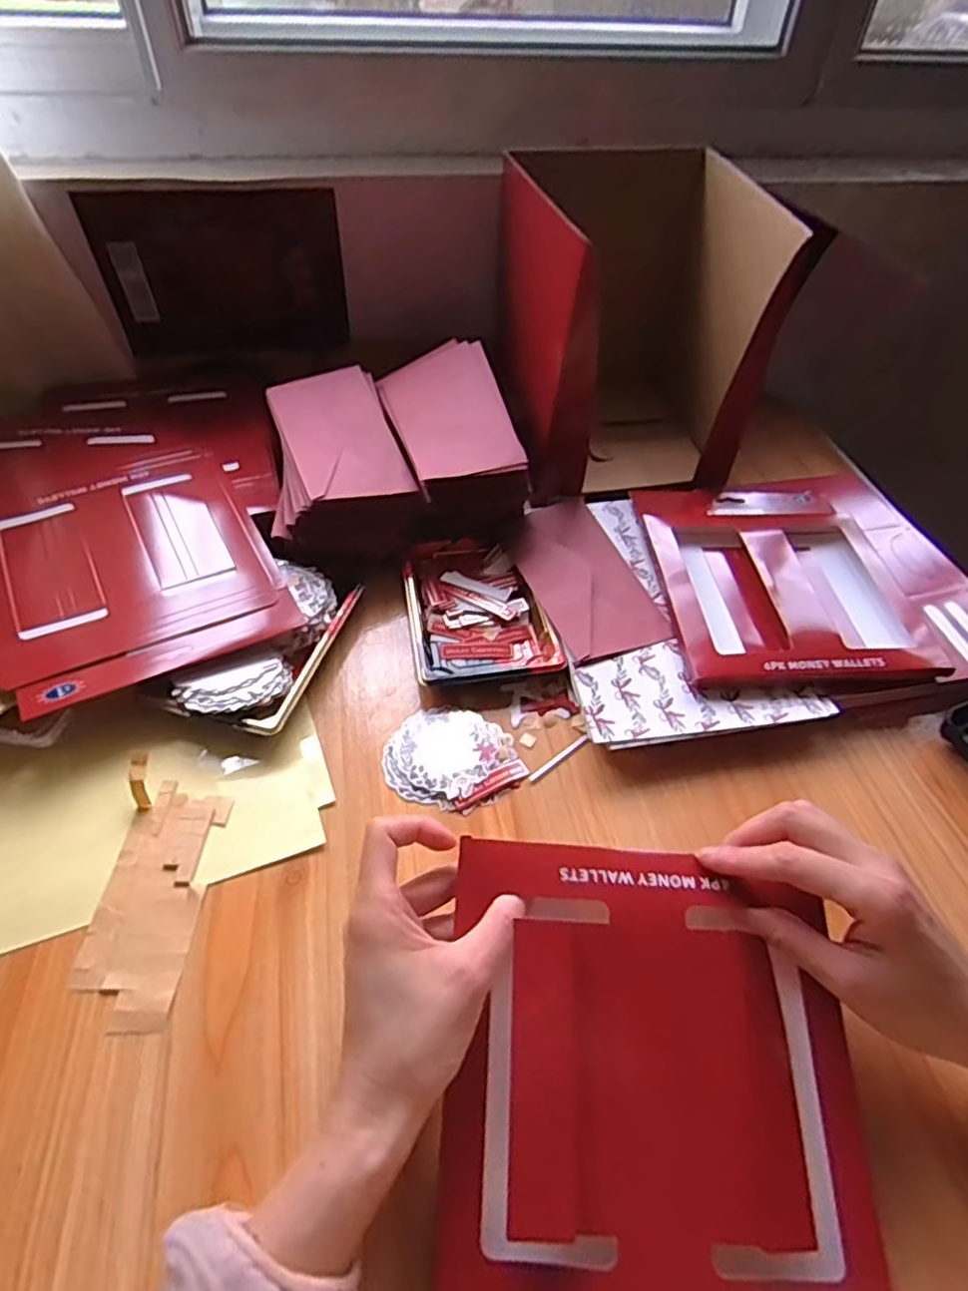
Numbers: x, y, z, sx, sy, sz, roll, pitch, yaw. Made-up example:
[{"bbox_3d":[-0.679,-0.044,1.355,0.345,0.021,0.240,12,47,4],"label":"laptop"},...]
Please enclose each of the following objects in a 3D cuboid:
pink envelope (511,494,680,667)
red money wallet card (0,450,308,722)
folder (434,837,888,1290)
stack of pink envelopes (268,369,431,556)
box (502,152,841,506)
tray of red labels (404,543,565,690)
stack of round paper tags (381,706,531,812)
[{"bbox_3d":[0.084,-0.061,0.563,0.090,0.010,0.172,-12,53,-14],"label":"pink envelope"},{"bbox_3d":[-0.283,-0.068,0.530,0.199,0.009,0.232,-24,55,-21],"label":"red money wallet card"},{"bbox_3d":[0.079,0.218,0.303,0.189,0.019,0.239,4,67,-1],"label":"folder"},{"bbox_3d":[-0.135,-0.157,0.606,0.128,0.075,0.199,-18,53,-17],"label":"stack of pink envelopes"},{"bbox_3d":[0.130,-0.331,0.675,0.202,0.240,0.317,-5,50,-7],"label":"box"},{"bbox_3d":[-0.007,-0.030,0.553,0.110,0.019,0.147,-7,50,-8],"label":"tray of red labels"},{"bbox_3d":[-0.020,0.079,0.472,0.096,0.006,0.080,16,51,11],"label":"stack of round paper tags"}]

